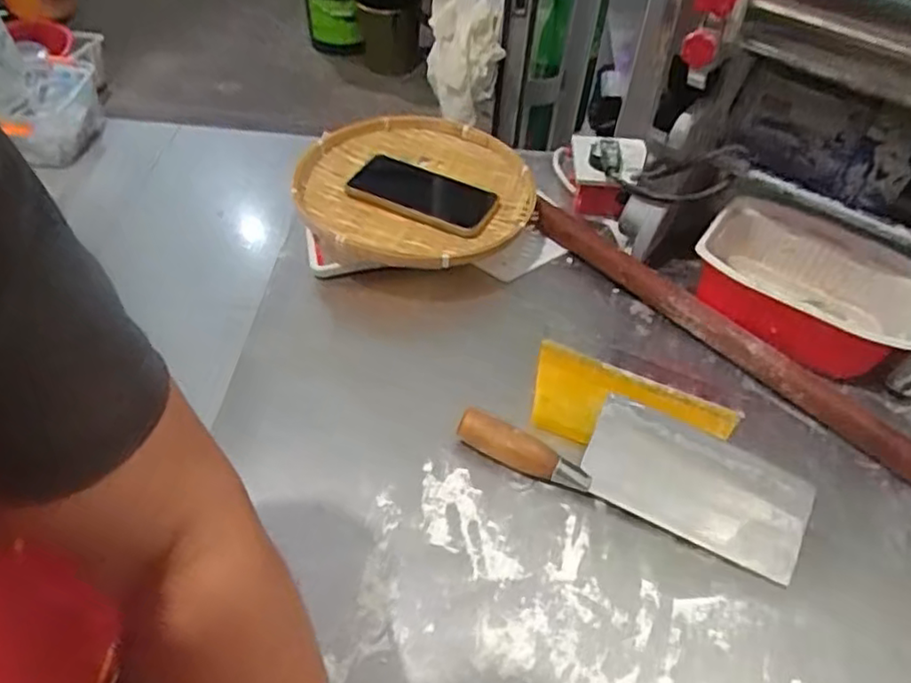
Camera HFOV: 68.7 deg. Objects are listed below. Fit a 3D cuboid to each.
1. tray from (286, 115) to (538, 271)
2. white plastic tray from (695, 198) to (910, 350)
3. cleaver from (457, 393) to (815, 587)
[{"bbox_3d":[-0.048,-0.168,0.747,0.254,0.039,0.245,10,49,8],"label":"tray"},{"bbox_3d":[0.343,-0.046,0.662,0.206,0.099,0.127,30,54,24],"label":"white plastic tray"},{"bbox_3d":[0.150,0.099,0.561,0.277,0.035,0.094,19,51,16],"label":"cleaver"}]

